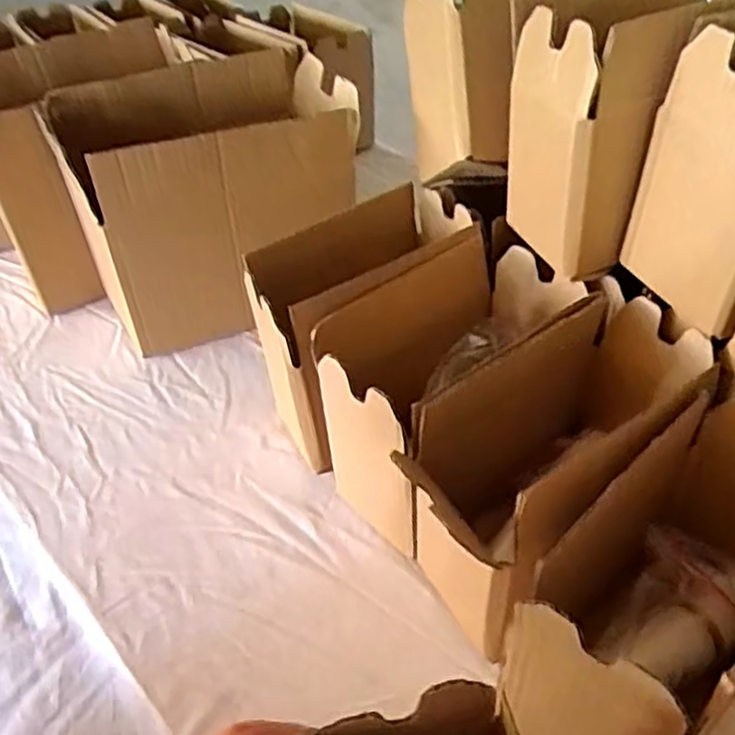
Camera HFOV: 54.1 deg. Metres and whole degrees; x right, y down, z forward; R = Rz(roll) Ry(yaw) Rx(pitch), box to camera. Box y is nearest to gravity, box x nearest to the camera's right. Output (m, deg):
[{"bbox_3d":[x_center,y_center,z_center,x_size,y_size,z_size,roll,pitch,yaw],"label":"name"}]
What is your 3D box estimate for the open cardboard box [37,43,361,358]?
[{"bbox_3d":[-0.136,-0.153,0.675,0.228,0.208,0.152,-19,45,-17],"label":"open cardboard box"}]

